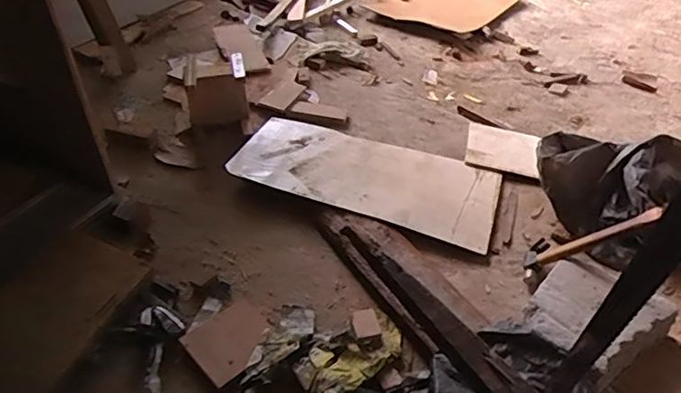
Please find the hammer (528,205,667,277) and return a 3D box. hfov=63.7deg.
[{"bbox_3d":[0.427,0.072,0.948,0.023,0.253,0.098,46,50,-7],"label":"hammer"}]

